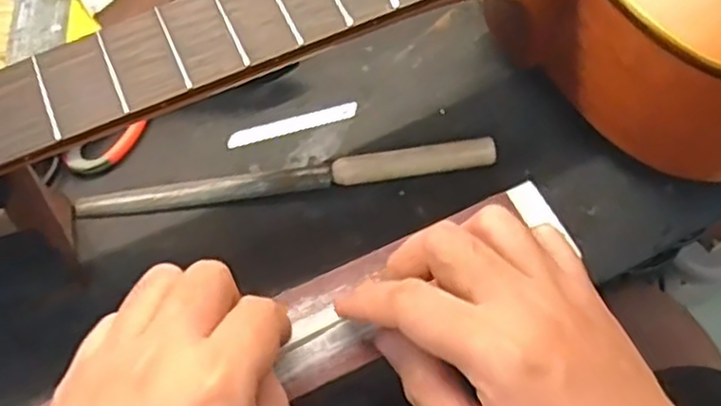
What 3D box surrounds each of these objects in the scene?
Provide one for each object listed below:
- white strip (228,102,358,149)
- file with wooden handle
[{"bbox_3d":[-0.042,-0.048,0.430,0.081,0.005,0.009,-15,63,-5],"label":"white strip"},{"bbox_3d":[-0.043,-0.015,0.400,0.238,0.015,0.018,-6,63,0],"label":"file with wooden handle"}]

